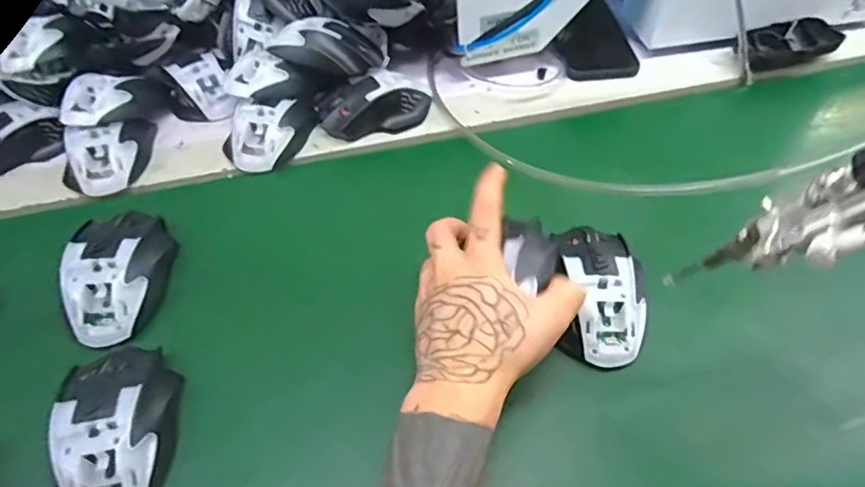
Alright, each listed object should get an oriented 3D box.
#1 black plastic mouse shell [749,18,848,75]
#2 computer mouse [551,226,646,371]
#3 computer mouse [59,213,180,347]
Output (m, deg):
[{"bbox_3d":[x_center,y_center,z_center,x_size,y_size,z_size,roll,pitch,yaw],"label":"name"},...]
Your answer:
[{"bbox_3d":[0.386,-0.220,0.596,0.109,0.024,0.053,-10,53,-8],"label":"black plastic mouse shell"},{"bbox_3d":[0.125,0.033,0.408,0.067,0.035,0.112,5,53,4],"label":"computer mouse"},{"bbox_3d":[-0.244,0.020,0.424,0.073,0.034,0.111,-9,53,-7],"label":"computer mouse"}]

